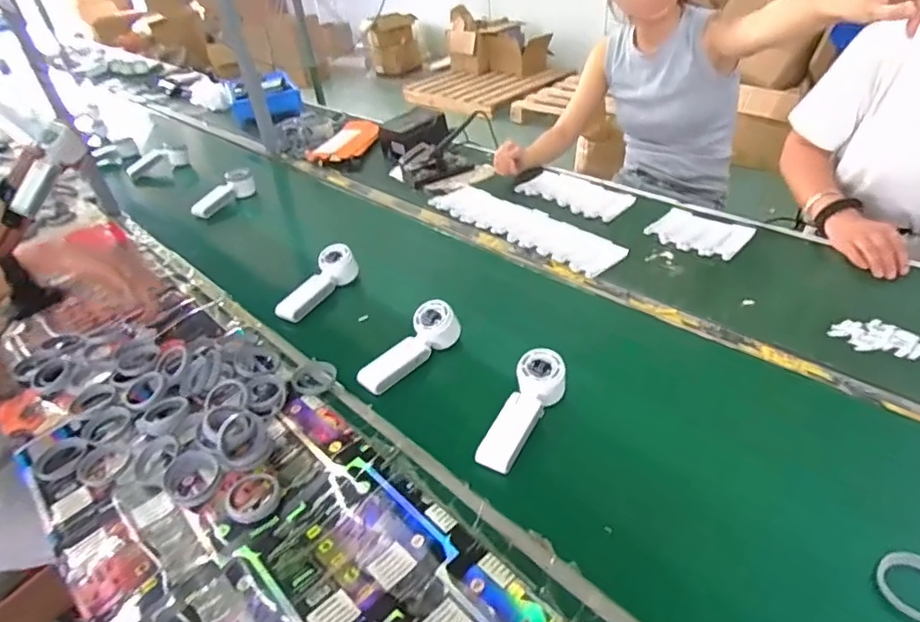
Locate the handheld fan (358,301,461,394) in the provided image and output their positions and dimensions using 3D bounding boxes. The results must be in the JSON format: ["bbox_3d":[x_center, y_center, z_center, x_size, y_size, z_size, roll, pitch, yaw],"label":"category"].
[{"bbox_3d":[-0.074,0.047,0.790,0.055,0.048,0.157,27,49,36],"label":"handheld fan"}]

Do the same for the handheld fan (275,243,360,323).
[{"bbox_3d":[-0.247,-0.043,0.980,0.057,0.055,0.167,25,64,35],"label":"handheld fan"}]

